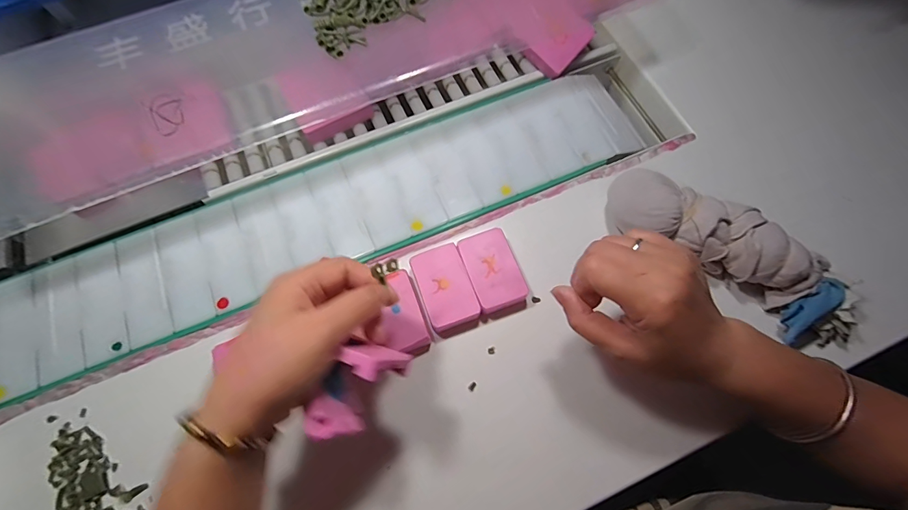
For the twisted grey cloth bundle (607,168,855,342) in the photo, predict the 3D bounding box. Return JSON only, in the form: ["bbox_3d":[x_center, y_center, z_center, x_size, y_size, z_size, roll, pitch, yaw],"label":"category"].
[{"bbox_3d":[0.239,-0.001,0.353,0.220,0.057,0.063,34,75,10],"label":"twisted grey cloth bundle"}]

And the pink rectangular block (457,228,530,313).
[{"bbox_3d":[0.035,0.015,0.369,0.044,0.020,0.072,-19,73,-6],"label":"pink rectangular block"}]

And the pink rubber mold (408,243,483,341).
[{"bbox_3d":[-0.007,0.032,0.363,0.045,0.019,0.076,-21,73,-7],"label":"pink rubber mold"}]

